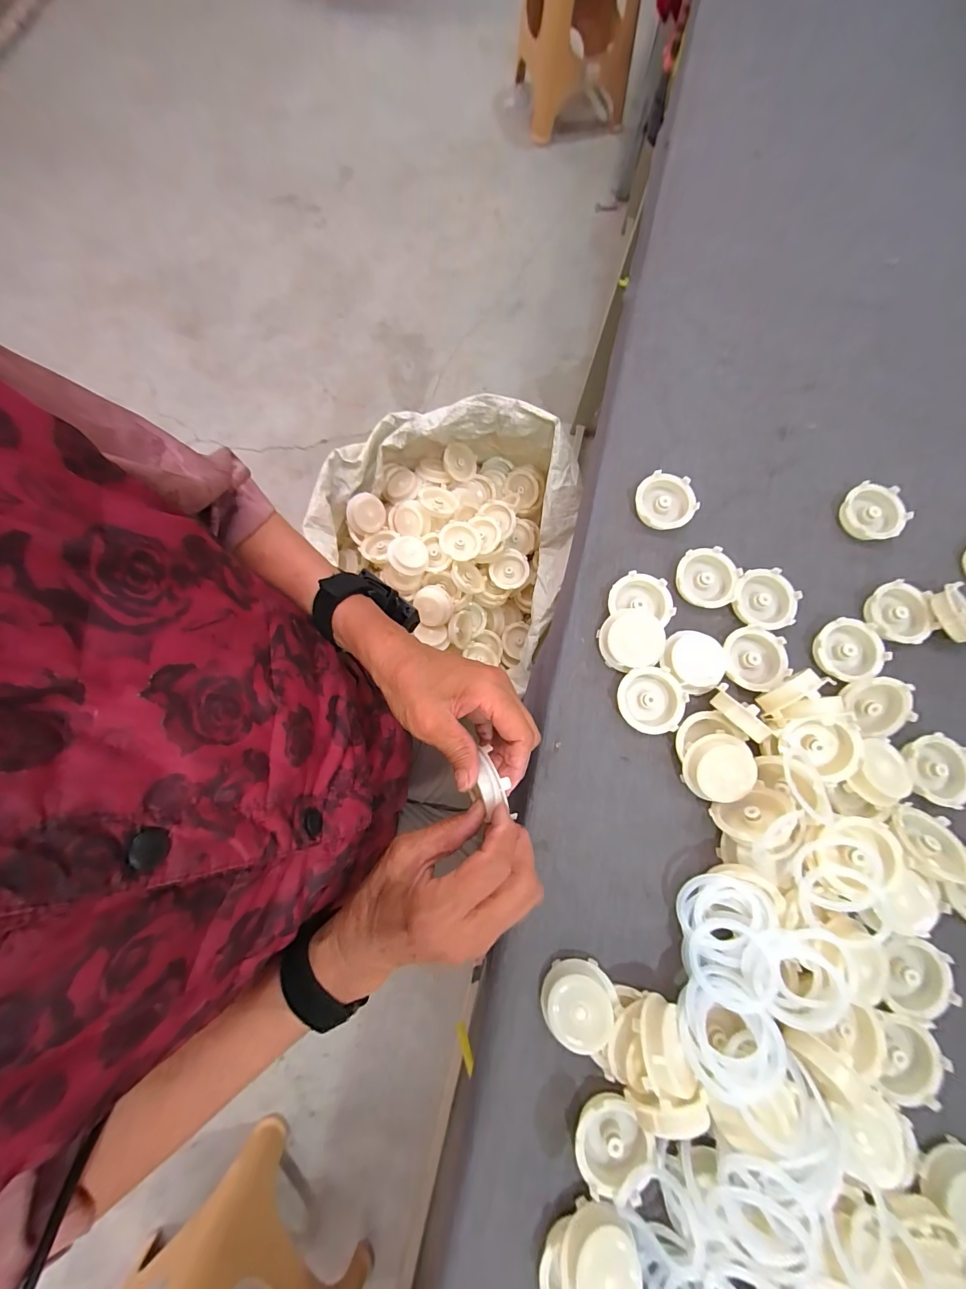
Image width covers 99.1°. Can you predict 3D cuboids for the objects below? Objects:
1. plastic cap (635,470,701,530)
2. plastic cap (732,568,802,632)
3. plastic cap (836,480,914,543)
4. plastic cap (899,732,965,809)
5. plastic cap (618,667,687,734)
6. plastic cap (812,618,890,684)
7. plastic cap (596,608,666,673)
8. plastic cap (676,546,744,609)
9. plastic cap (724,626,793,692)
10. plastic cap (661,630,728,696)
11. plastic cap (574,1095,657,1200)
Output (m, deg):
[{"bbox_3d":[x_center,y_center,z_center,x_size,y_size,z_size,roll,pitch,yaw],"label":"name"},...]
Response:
[{"bbox_3d":[0.180,-0.142,0.413,0.055,0.019,0.057,0,78,-1],"label":"plastic cap"},{"bbox_3d":[0.266,-0.042,0.393,0.059,0.019,0.057,-1,78,-1],"label":"plastic cap"},{"bbox_3d":[0.392,-0.133,0.415,0.055,0.019,0.055,-1,78,-1],"label":"plastic cap"},{"bbox_3d":[0.400,0.110,0.361,0.050,0.017,0.058,-1,78,-1],"label":"plastic cap"},{"bbox_3d":[0.152,0.050,0.372,0.058,0.016,0.057,0,78,-1],"label":"plastic cap"},{"bbox_3d":[0.336,0.005,0.381,0.058,0.021,0.055,0,78,-1],"label":"plastic cap"},{"bbox_3d":[0.136,-0.005,0.376,0.056,0.014,0.053,0,78,-1],"label":"plastic cap"},{"bbox_3d":[0.213,-0.064,0.394,0.055,0.017,0.056,0,78,-1],"label":"plastic cap"},{"bbox_3d":[0.248,0.013,0.380,0.057,0.018,0.056,0,78,-1],"label":"plastic cap"},{"bbox_3d":[0.193,0.015,0.377,0.050,0.016,0.054,0,78,-1],"label":"plastic cap"},{"bbox_3d":[0.093,0.368,0.307,0.057,0.020,0.052,0,78,-1],"label":"plastic cap"}]

